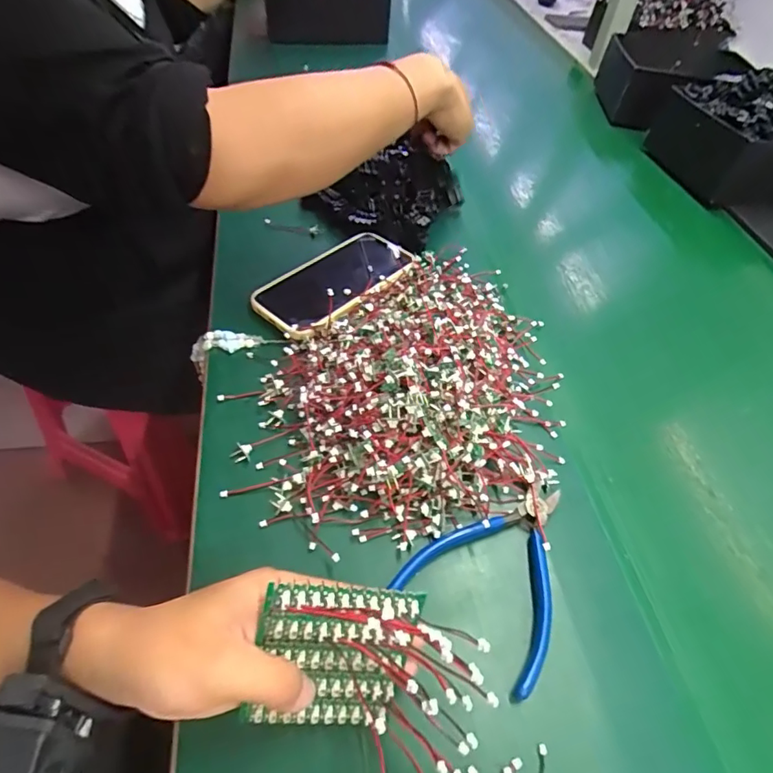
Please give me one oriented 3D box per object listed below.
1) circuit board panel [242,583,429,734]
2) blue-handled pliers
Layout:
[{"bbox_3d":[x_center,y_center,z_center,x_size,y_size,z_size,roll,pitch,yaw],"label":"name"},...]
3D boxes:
[{"bbox_3d":[-0.027,0.144,0.264,0.079,0.082,0.012,11,13,-13],"label":"circuit board panel"},{"bbox_3d":[0.081,0.118,0.352,0.100,0.014,0.133,33,55,19],"label":"blue-handled pliers"}]

